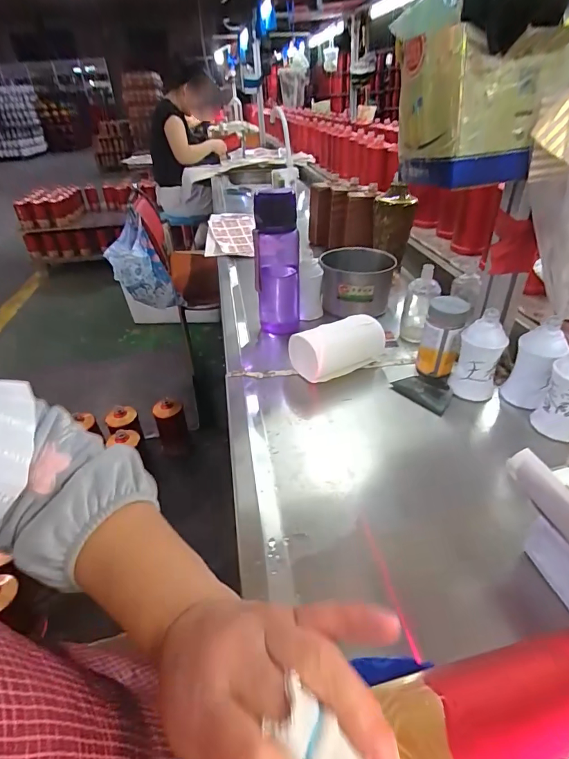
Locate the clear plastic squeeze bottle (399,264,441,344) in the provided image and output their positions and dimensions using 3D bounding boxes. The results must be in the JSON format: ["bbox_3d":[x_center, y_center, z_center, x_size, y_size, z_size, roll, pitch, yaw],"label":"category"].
[{"bbox_3d":[0.224,-0.124,0.683,0.053,0.116,0.049,6,36,15],"label":"clear plastic squeeze bottle"}]

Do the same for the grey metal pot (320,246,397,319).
[{"bbox_3d":[0.136,-0.185,0.787,0.123,0.086,0.129,-3,35,2],"label":"grey metal pot"}]

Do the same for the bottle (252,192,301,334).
[{"bbox_3d":[-0.011,-0.177,0.683,0.071,0.236,0.076,-5,35,-1],"label":"bottle"}]

